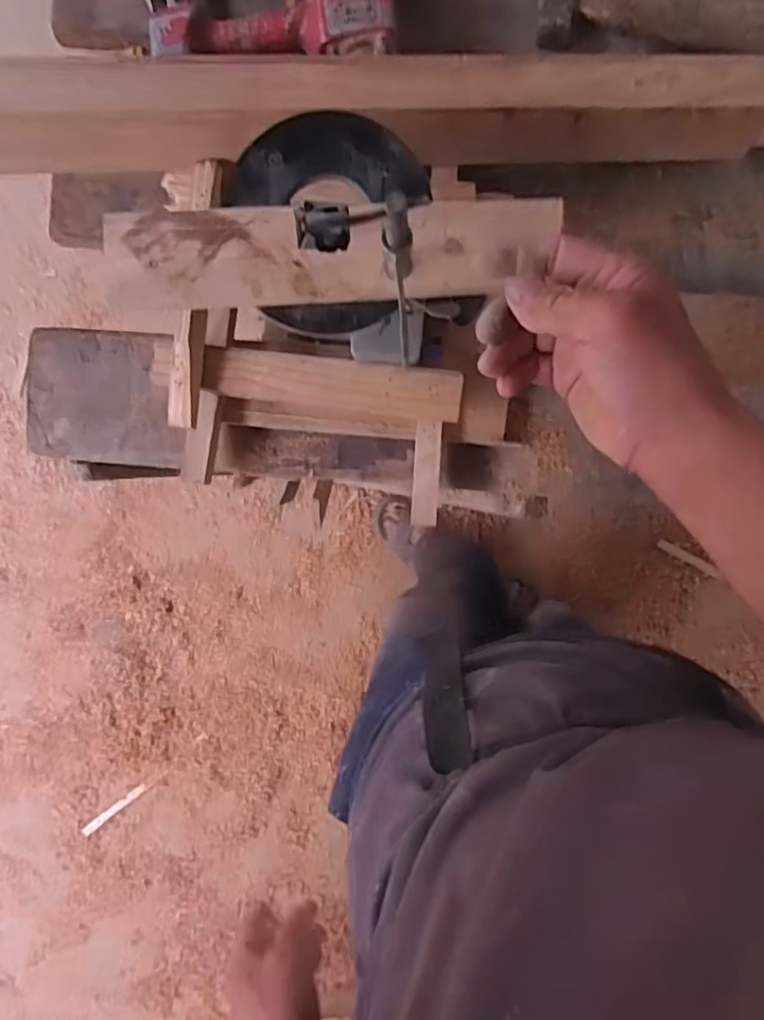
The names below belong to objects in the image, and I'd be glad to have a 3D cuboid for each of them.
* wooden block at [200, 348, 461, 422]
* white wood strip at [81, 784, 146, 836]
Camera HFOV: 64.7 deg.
[{"bbox_3d":[-0.047,-0.120,0.578,0.240,0.024,0.049,8,91,2],"label":"wooden block"},{"bbox_3d":[-0.593,0.663,1.336,0.181,0.012,0.020,-39,89,3],"label":"white wood strip"}]

